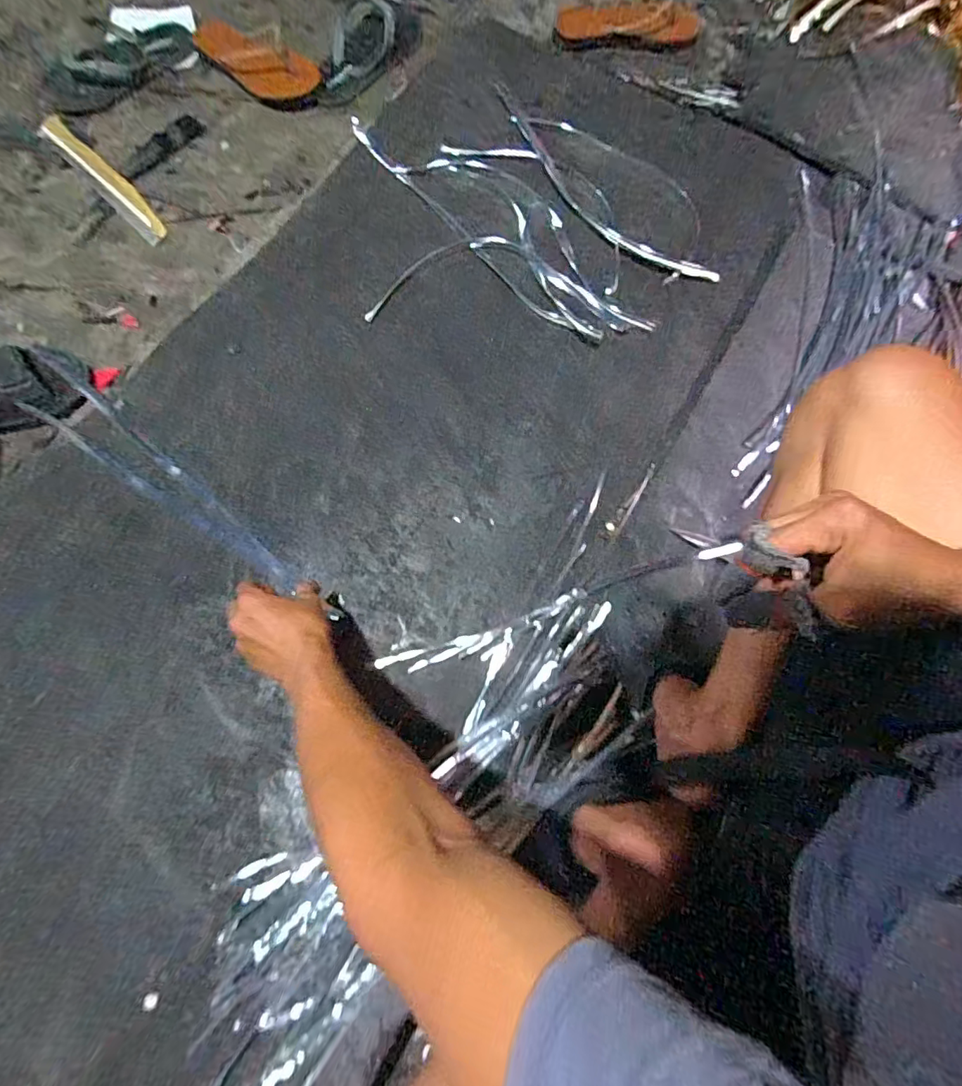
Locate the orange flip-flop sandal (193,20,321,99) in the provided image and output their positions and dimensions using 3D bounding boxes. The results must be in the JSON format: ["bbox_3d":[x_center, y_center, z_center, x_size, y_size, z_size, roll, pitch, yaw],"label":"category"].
[{"bbox_3d":[-0.384,-0.812,0.838,0.253,0.033,0.096,31,76,5],"label":"orange flip-flop sandal"}]

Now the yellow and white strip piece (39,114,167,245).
[{"bbox_3d":[-0.610,-0.590,0.805,0.317,0.012,0.044,44,75,9],"label":"yellow and white strip piece"}]

